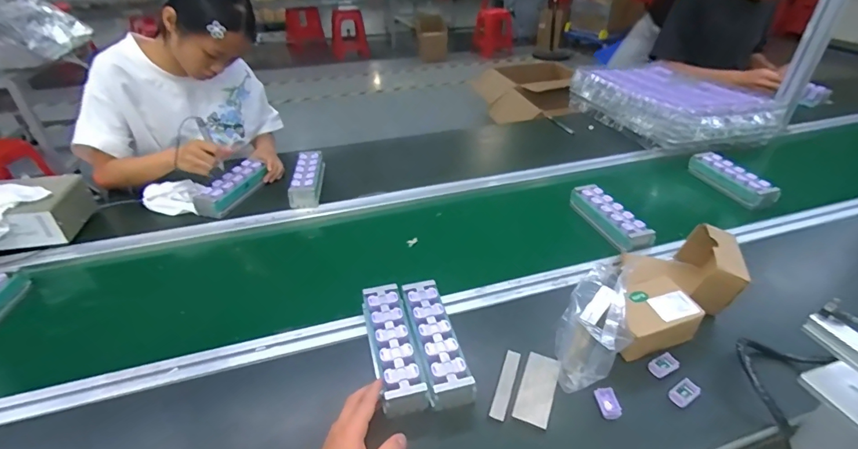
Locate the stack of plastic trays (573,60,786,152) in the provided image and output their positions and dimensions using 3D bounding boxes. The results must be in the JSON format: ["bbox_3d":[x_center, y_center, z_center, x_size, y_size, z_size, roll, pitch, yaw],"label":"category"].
[{"bbox_3d":[0.703,-0.368,1.292,0.346,0.121,0.472,-10,36,-14],"label":"stack of plastic trays"}]

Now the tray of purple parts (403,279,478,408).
[{"bbox_3d":[0.007,0.166,0.618,0.058,0.048,0.187,-9,36,-12],"label":"tray of purple parts"}]

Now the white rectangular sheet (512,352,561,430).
[{"bbox_3d":[0.145,0.217,0.575,0.043,0.009,0.101,14,37,19],"label":"white rectangular sheet"}]

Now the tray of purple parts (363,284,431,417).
[{"bbox_3d":[-0.053,0.167,0.604,0.059,0.046,0.186,-10,41,-13],"label":"tray of purple parts"}]

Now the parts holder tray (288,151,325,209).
[{"bbox_3d":[-0.279,-0.112,0.994,0.067,0.043,0.178,-3,35,-4],"label":"parts holder tray"}]

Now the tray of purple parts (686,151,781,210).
[{"bbox_3d":[0.702,-0.105,1.011,0.065,0.054,0.204,-11,36,-14],"label":"tray of purple parts"}]

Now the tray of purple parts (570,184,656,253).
[{"bbox_3d":[0.371,-0.017,0.890,0.059,0.049,0.188,-13,37,-17],"label":"tray of purple parts"}]

